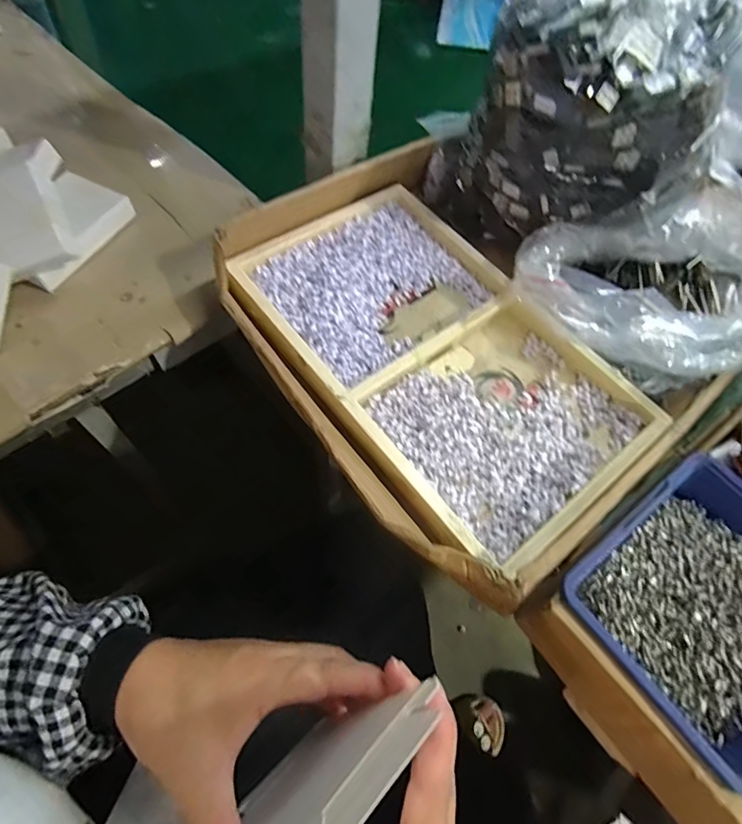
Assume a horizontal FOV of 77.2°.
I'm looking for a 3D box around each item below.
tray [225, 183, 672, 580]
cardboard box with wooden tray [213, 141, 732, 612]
[{"bbox_3d":[0.049,-0.052,0.376,0.202,0.031,0.324,-34,69,-21],"label":"tray"},{"bbox_3d":[0.050,-0.056,0.367,0.247,0.050,0.339,-37,70,-19],"label":"cardboard box with wooden tray"}]

